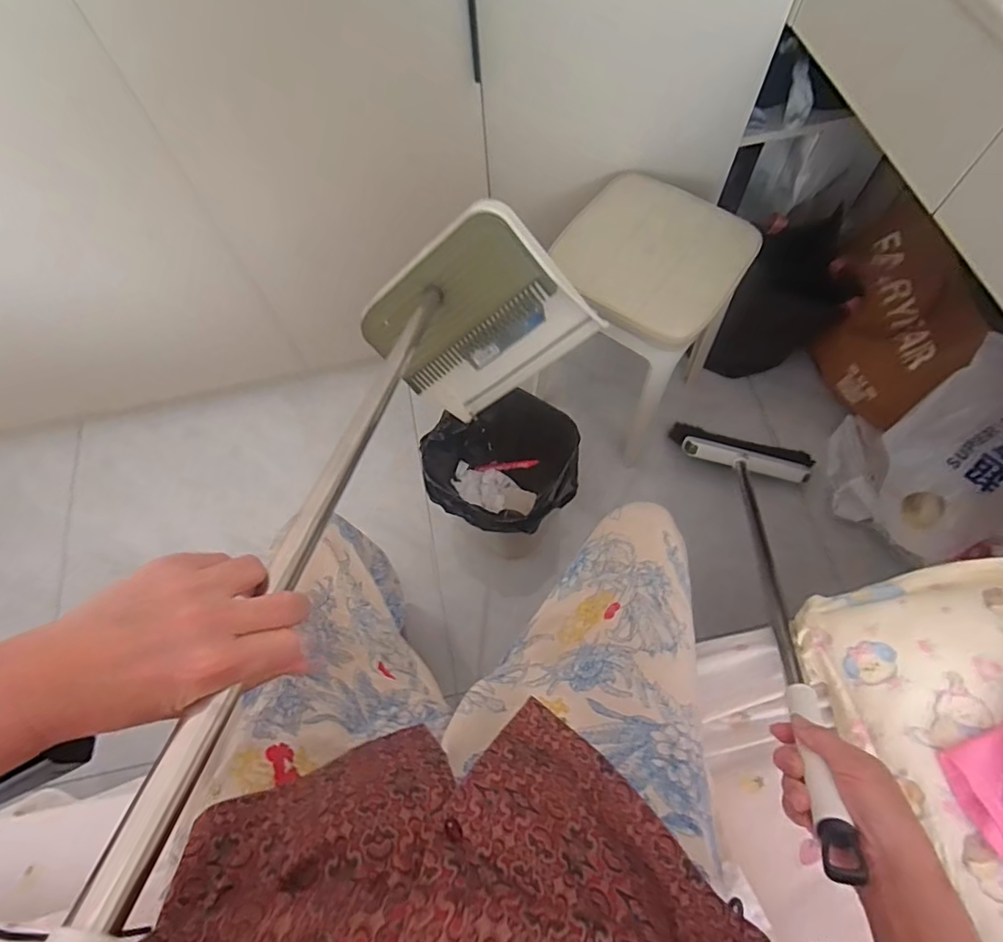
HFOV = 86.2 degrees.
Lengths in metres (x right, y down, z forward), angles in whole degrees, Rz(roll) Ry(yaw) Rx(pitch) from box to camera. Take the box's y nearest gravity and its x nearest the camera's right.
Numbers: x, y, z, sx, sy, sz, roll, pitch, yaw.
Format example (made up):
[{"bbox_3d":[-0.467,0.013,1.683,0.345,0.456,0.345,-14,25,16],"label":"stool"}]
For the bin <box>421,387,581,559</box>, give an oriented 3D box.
[{"bbox_3d":[0.004,0.035,1.040,0.267,0.303,0.261,-1,67,2],"label":"bin"}]

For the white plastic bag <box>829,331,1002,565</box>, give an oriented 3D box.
[{"bbox_3d":[0.808,-0.001,0.980,0.214,0.332,0.342,-37,70,-12],"label":"white plastic bag"}]

